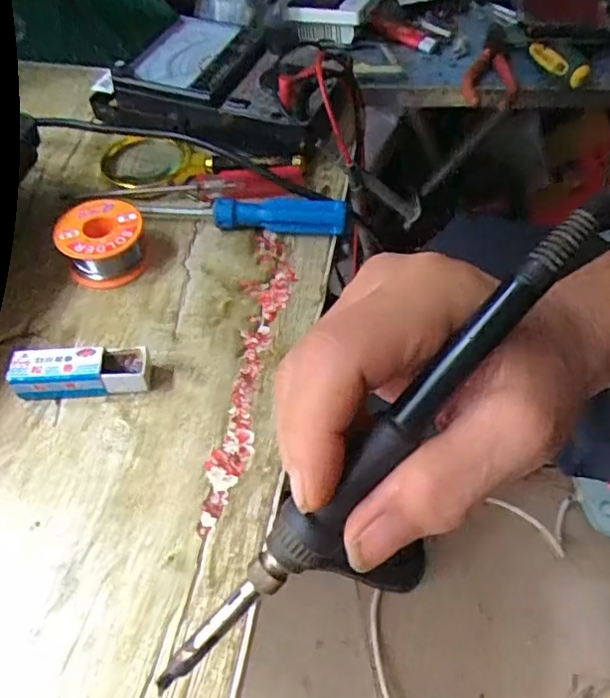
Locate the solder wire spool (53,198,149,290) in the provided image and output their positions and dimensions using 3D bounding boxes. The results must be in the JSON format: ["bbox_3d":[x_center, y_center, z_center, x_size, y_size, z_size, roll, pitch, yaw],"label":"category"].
[{"bbox_3d":[-0.130,-0.069,0.373,0.051,0.030,0.050,1,53,-2],"label":"solder wire spool"}]

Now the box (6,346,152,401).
[{"bbox_3d":[-0.123,0.013,0.320,0.073,0.019,0.021,-2,53,-4],"label":"box"}]

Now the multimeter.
[{"bbox_3d":[-0.076,-0.220,0.471,0.182,0.042,0.119,13,53,7],"label":"multimeter"}]

